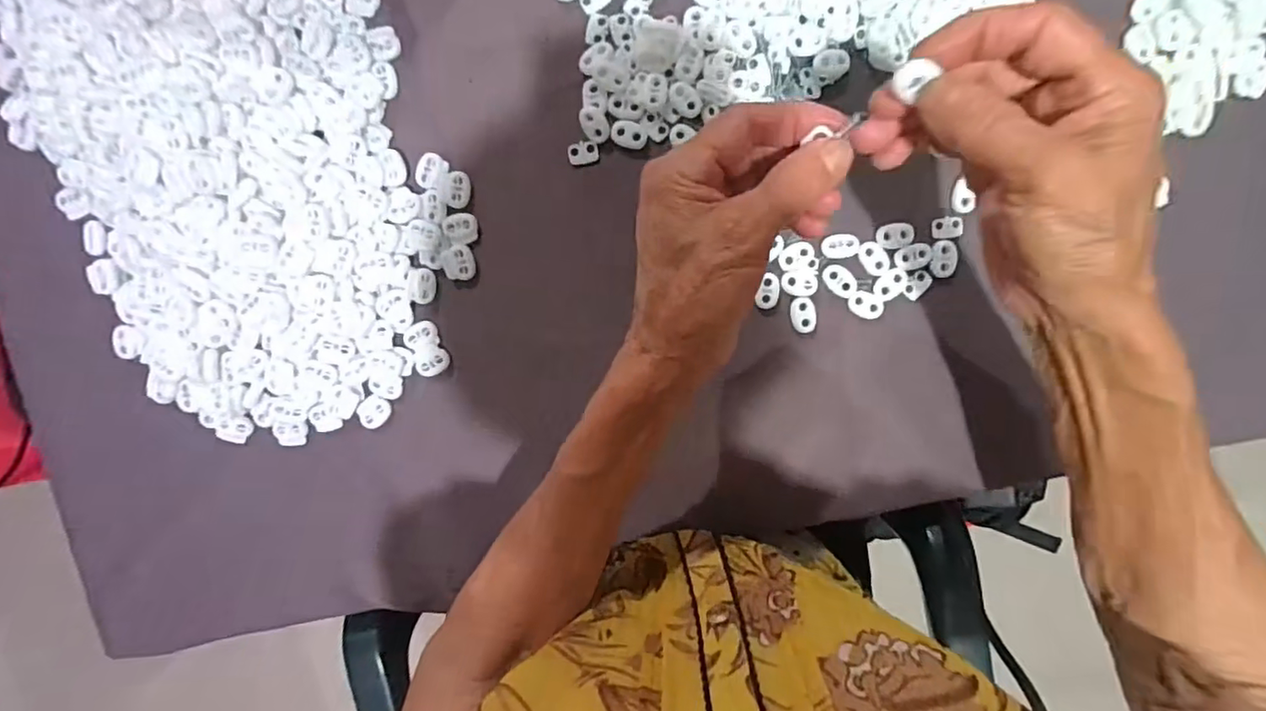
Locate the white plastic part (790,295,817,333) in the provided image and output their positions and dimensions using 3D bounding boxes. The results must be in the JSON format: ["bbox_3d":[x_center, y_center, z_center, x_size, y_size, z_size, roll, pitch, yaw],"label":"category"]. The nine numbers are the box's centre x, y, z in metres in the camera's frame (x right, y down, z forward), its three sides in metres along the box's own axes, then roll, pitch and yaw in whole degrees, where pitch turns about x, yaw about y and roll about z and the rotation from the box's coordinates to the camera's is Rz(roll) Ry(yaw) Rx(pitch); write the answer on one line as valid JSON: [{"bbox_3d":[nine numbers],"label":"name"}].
[{"bbox_3d":[0.108,-0.026,0.365,0.015,0.004,0.023,-7,97,3],"label":"white plastic part"}]

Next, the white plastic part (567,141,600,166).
[{"bbox_3d":[-0.031,-0.126,0.361,0.019,0.004,0.013,-13,97,4],"label":"white plastic part"}]

